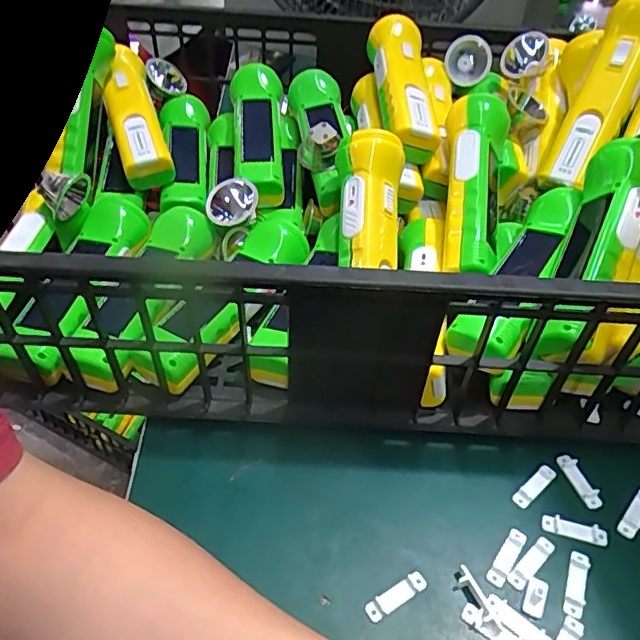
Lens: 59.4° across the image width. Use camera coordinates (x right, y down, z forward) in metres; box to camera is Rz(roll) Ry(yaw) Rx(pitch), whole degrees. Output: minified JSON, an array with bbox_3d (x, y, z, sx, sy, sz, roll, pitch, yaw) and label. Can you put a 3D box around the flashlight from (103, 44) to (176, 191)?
[{"bbox_3d":[-0.175,-0.188,0.525,0.045,0.045,0.165,-13,64,-16],"label":"flashlight"}]

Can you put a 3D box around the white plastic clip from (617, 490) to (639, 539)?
[{"bbox_3d":[0.194,0.118,0.344,0.011,0.005,0.034,35,53,27],"label":"white plastic clip"}]

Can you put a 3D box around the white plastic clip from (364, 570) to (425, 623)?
[{"bbox_3d":[0.041,0.150,0.306,0.038,0.005,0.011,-22,51,-23],"label":"white plastic clip"}]

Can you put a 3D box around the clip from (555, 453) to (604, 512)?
[{"bbox_3d":[0.166,0.103,0.359,0.010,0.007,0.037,-14,48,-17],"label":"clip"}]

